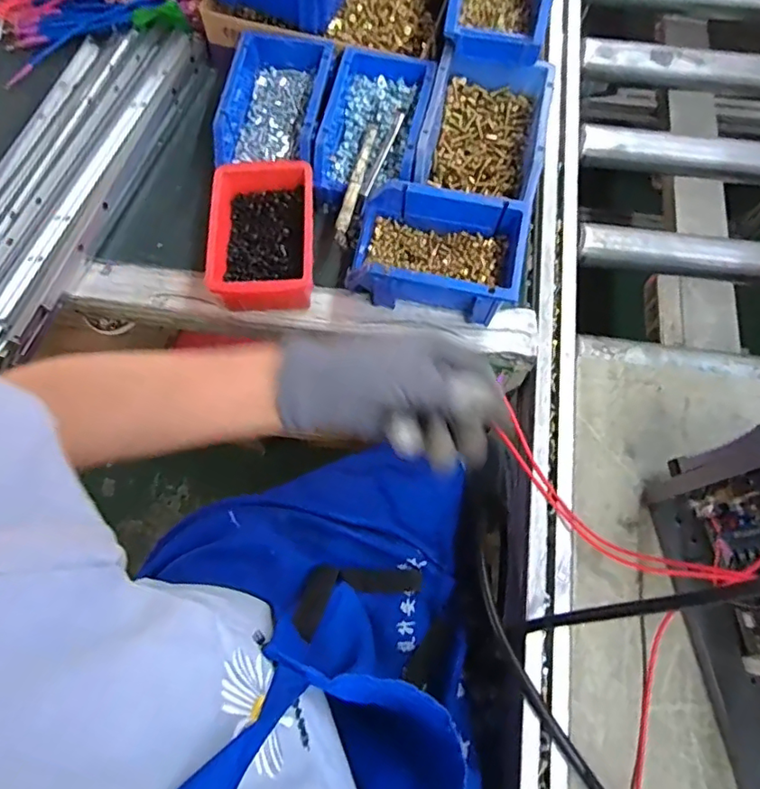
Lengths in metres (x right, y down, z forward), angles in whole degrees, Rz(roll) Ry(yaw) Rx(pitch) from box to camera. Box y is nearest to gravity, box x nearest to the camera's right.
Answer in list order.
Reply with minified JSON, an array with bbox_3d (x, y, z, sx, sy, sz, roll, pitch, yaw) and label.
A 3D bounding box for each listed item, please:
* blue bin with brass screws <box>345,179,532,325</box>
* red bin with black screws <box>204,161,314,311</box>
[{"bbox_3d":[0.057,-0.137,0.540,0.155,0.073,0.108,11,71,3],"label":"blue bin with brass screws"},{"bbox_3d":[-0.115,-0.159,0.557,0.097,0.054,0.158,-2,71,-1],"label":"red bin with black screws"}]

